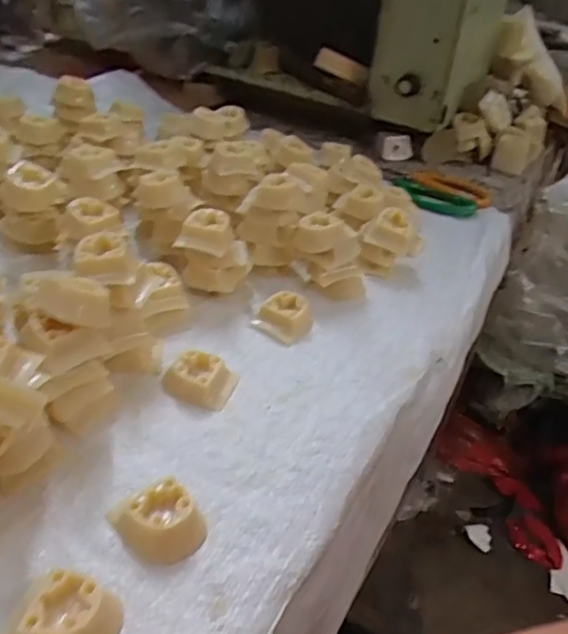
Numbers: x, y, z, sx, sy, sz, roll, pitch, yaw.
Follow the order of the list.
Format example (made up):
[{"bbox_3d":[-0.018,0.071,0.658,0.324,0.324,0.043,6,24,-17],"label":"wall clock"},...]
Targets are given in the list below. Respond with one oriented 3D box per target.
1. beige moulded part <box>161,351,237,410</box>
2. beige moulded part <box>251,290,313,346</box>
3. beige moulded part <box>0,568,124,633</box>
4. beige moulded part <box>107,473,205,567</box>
[{"bbox_3d":[-0.054,0.038,0.395,0.042,0.017,0.035,15,36,11],"label":"beige moulded part"},{"bbox_3d":[0.001,0.000,0.458,0.041,0.019,0.036,23,38,20],"label":"beige moulded part"},{"bbox_3d":[-0.094,0.128,0.262,0.047,0.015,0.039,13,36,7],"label":"beige moulded part"},{"bbox_3d":[-0.063,0.102,0.305,0.038,0.018,0.041,-17,42,-30],"label":"beige moulded part"}]

